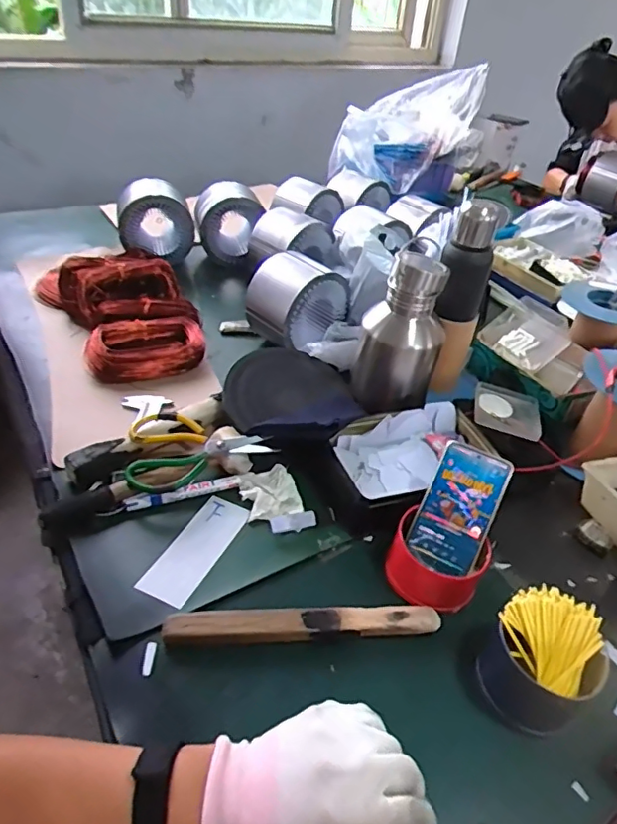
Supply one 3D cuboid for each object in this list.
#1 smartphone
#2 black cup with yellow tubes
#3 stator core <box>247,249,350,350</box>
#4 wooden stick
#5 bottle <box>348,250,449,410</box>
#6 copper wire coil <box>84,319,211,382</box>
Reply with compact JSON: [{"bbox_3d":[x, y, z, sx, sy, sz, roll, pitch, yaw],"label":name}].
[{"bbox_3d":[0.169,0.108,0.620,0.076,0.013,0.142,24,82,19],"label":"smartphone"},{"bbox_3d":[0.227,0.237,0.532,0.092,0.091,0.094,3,39,-3],"label":"black cup with yellow tubes"},{"bbox_3d":[-0.016,-0.183,0.965,0.148,0.153,0.134,-24,47,-32],"label":"stator core"},{"bbox_3d":[-0.002,0.213,0.555,0.274,0.012,0.031,1,57,-8],"label":"wooden stick"},{"bbox_3d":[0.136,-0.109,0.791,0.095,0.215,0.105,-20,45,-28],"label":"bottle"},{"bbox_3d":[-0.267,-0.105,0.913,0.187,0.049,0.099,-11,42,-20],"label":"copper wire coil"}]

